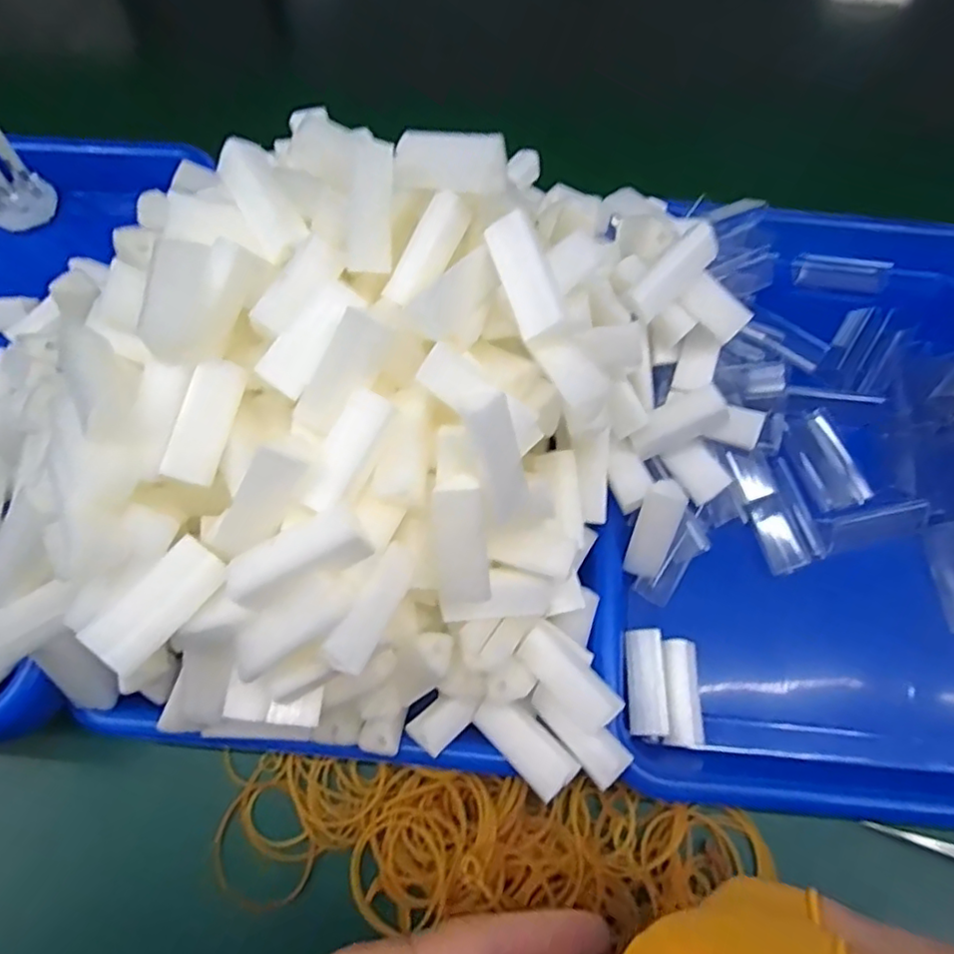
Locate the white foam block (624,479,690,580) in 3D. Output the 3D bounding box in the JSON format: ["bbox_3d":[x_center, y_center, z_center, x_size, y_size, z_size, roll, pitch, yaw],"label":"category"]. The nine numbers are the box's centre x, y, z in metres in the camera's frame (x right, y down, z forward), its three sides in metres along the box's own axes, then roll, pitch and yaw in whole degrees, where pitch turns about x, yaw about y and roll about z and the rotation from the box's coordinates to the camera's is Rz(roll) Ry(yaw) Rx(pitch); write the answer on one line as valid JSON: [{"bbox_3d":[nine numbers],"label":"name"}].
[{"bbox_3d":[0.082,0.025,0.289,0.018,0.048,0.011,14,28,6],"label":"white foam block"}]

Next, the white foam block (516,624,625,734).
[{"bbox_3d":[0.037,0.087,0.265,0.046,0.020,0.018,42,72,17],"label":"white foam block"}]

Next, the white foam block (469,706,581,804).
[{"bbox_3d":[0.021,0.114,0.266,0.045,0.017,0.019,34,86,25],"label":"white foam block"}]

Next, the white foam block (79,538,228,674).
[{"bbox_3d":[-0.105,0.041,0.205,0.020,0.010,0.044,35,70,14],"label":"white foam block"}]

